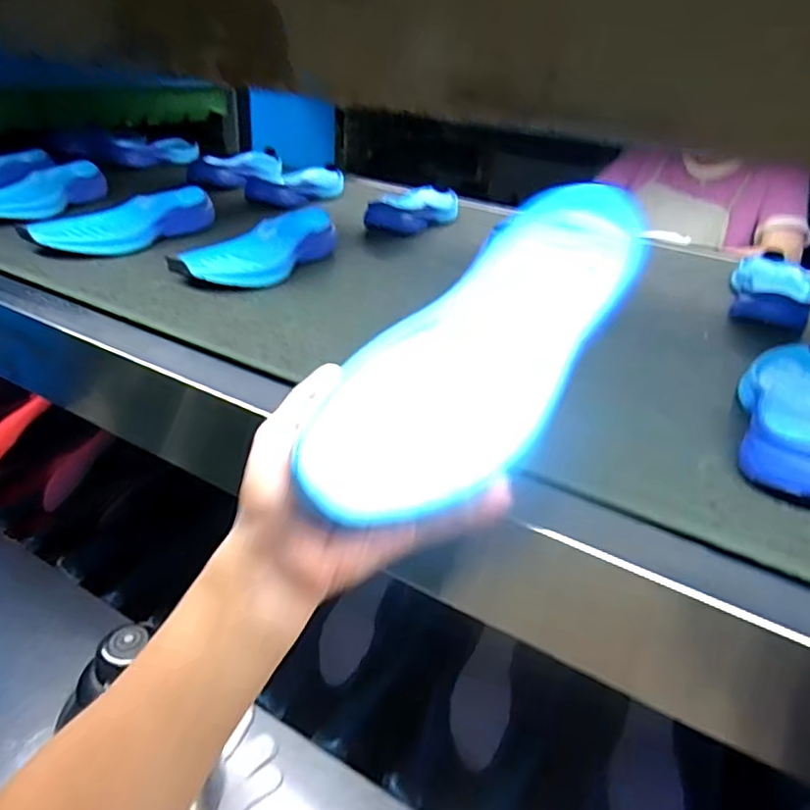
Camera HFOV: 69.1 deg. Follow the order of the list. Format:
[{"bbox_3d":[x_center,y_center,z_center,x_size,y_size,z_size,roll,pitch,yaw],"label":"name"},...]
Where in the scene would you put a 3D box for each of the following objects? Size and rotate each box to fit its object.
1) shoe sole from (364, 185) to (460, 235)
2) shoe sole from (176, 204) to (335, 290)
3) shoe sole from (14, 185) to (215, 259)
[{"bbox_3d":[0.018,-0.304,0.929,0.095,0.048,0.212,13,32,11],"label":"shoe sole"},{"bbox_3d":[-0.166,-0.182,0.688,0.084,0.046,0.235,19,34,20],"label":"shoe sole"},{"bbox_3d":[-0.341,-0.226,0.728,0.077,0.044,0.240,23,35,25],"label":"shoe sole"}]

